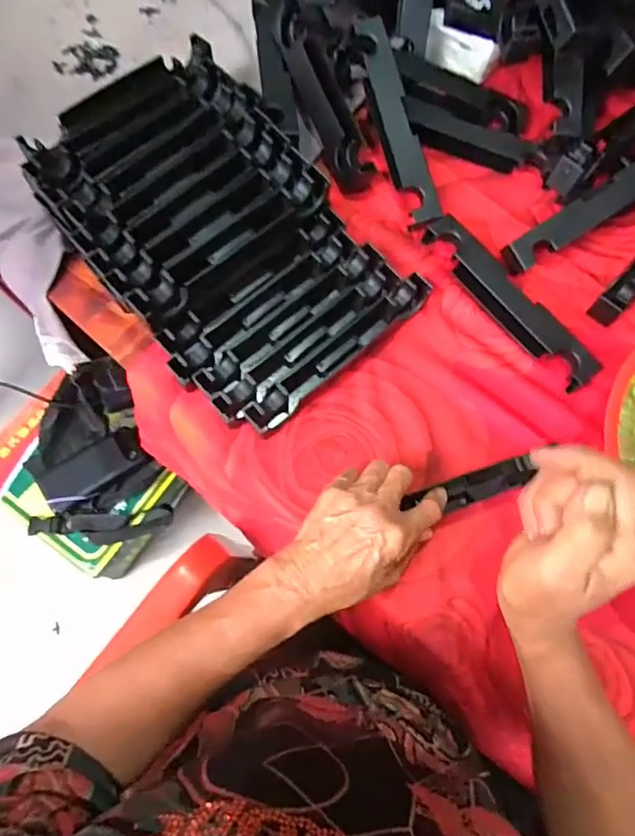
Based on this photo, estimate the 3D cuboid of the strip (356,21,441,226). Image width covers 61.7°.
[{"bbox_3d":[0.073,-0.272,0.494,0.032,0.019,0.195,-16,90,-7],"label":"strip"}]

